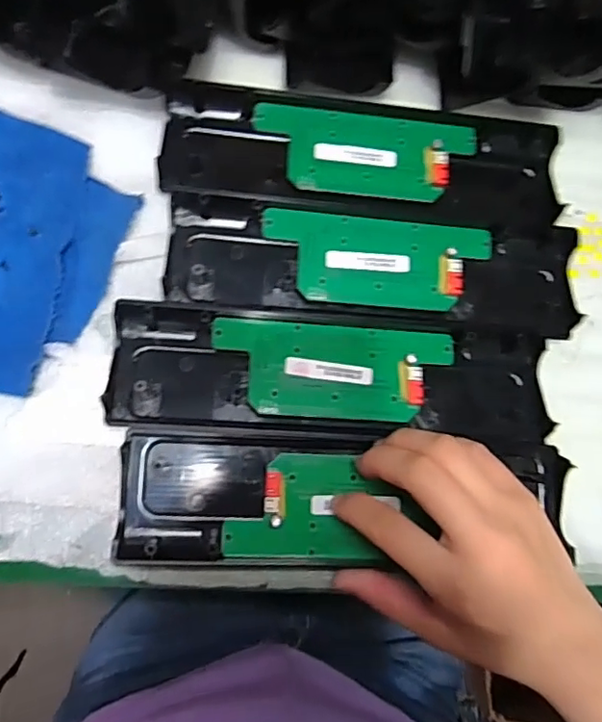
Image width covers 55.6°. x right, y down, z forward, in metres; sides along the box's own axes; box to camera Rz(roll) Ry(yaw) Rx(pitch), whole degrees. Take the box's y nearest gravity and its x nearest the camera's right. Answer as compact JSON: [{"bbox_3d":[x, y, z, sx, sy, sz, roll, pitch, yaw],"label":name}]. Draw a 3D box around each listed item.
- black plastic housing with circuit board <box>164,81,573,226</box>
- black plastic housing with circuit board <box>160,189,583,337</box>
[{"bbox_3d":[0.041,-0.128,0.359,0.243,0.027,0.071,4,85,-8],"label":"black plastic housing with circuit board"},{"bbox_3d":[0.048,-0.057,0.341,0.245,0.015,0.066,4,78,-7],"label":"black plastic housing with circuit board"}]

